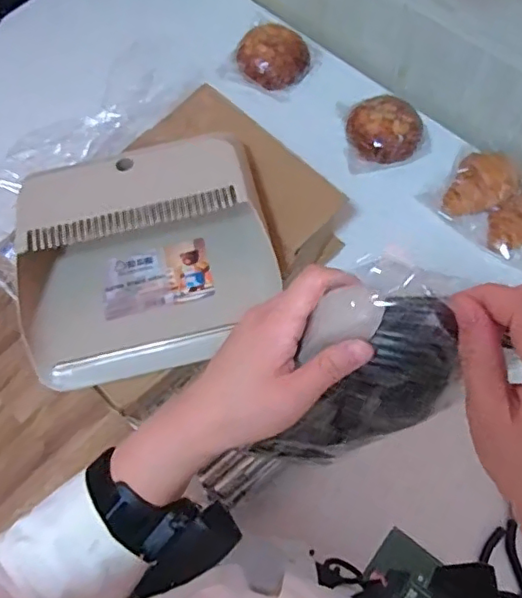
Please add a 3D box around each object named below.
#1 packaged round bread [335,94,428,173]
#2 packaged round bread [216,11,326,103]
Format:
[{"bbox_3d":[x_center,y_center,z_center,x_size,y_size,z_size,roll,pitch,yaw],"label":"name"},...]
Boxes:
[{"bbox_3d":[0.173,-0.245,0.804,0.107,0.063,0.111,-1,66,1],"label":"packaged round bread"},{"bbox_3d":[0.019,-0.379,0.866,0.119,0.071,0.128,-1,66,1],"label":"packaged round bread"}]

